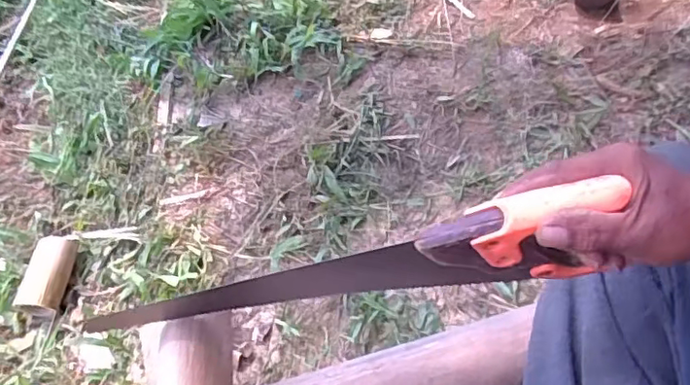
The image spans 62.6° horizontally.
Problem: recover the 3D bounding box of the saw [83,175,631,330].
[{"bbox_3d":[-0.006,0.069,0.452,0.415,0.090,0.029,-13,55,16],"label":"saw"}]

